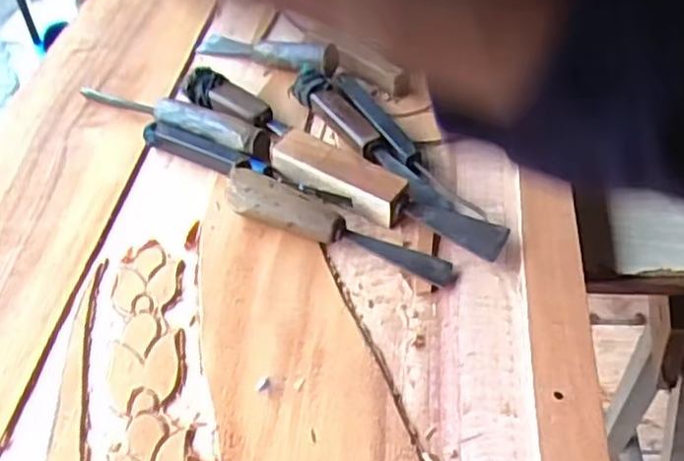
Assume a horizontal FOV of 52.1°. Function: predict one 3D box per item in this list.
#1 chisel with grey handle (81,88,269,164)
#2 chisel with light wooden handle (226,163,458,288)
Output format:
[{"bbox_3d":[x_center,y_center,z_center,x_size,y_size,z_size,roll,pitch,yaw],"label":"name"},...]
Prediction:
[{"bbox_3d":[-0.168,-0.114,0.688,0.246,0.027,0.024,22,52,24],"label":"chisel with grey handle"},{"bbox_3d":[-0.003,-0.006,0.573,0.199,0.044,0.033,16,50,20],"label":"chisel with light wooden handle"}]

